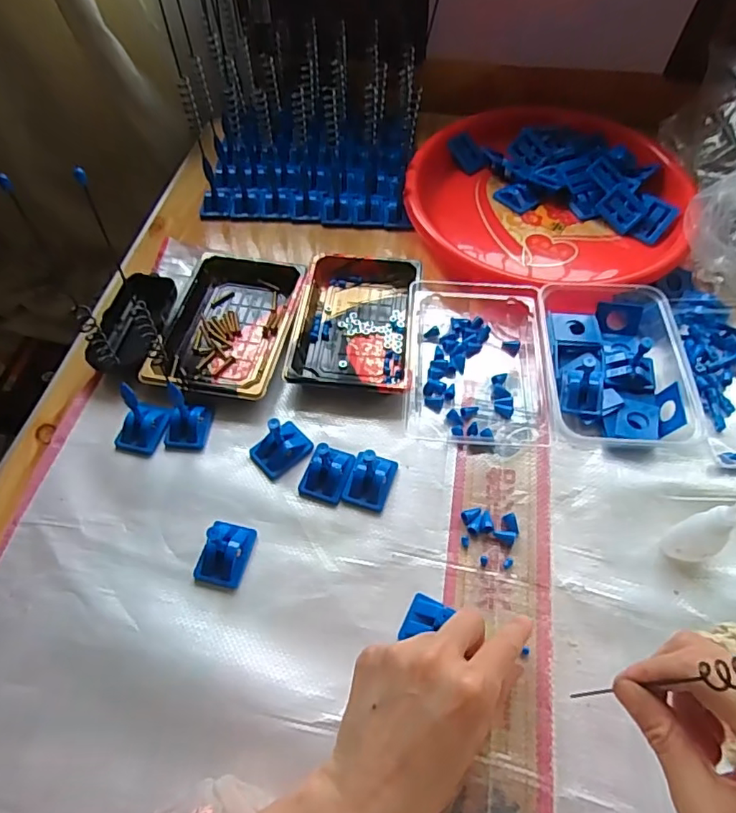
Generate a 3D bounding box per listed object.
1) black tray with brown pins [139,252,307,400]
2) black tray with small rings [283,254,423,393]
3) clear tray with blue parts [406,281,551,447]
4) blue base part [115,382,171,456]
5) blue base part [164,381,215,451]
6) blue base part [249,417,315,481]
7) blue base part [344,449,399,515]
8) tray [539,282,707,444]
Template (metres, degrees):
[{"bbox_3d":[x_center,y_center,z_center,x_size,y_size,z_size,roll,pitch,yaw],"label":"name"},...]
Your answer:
[{"bbox_3d":[-0.126,-0.078,0.508,0.108,0.021,0.158,9,58,6],"label":"black tray with brown pins"},{"bbox_3d":[-0.010,-0.083,0.510,0.107,0.021,0.161,6,57,5],"label":"black tray with small rings"},{"bbox_3d":[0.095,-0.053,0.485,0.115,0.031,0.179,2,57,2],"label":"clear tray with blue parts"},{"bbox_3d":[-0.187,0.006,0.437,0.031,0.051,0.044,14,58,10],"label":"blue base part"},{"bbox_3d":[-0.150,0.007,0.440,0.033,0.046,0.037,4,57,4],"label":"blue base part"},{"bbox_3d":[-0.070,0.027,0.429,0.045,0.043,0.033,-38,64,-21],"label":"blue base part"},{"bbox_3d":[0.002,0.049,0.412,0.032,0.045,0.043,17,59,12],"label":"blue base part"},{"bbox_3d":[0.208,-0.041,0.469,0.117,0.039,0.163,5,57,4],"label":"tray"}]

